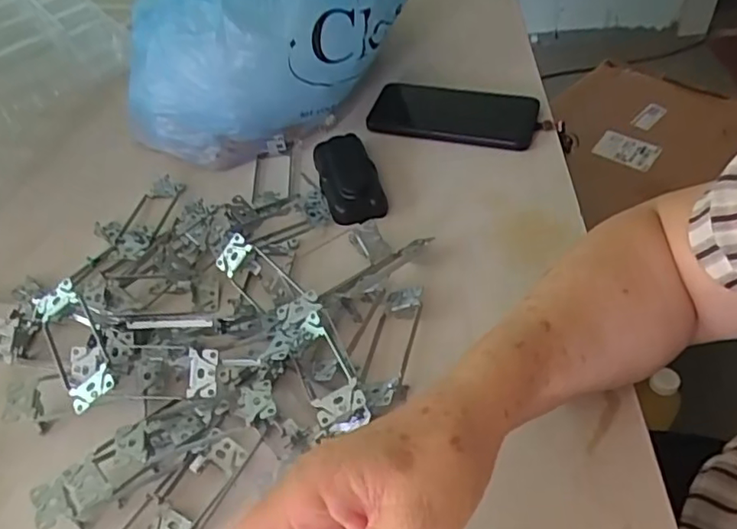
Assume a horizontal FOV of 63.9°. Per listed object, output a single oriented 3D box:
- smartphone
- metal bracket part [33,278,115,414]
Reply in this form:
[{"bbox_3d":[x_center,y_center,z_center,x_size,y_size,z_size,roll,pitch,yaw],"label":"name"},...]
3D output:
[{"bbox_3d":[0.089,-0.158,0.617,0.166,0.011,0.094,11,50,17],"label":"smartphone"},{"bbox_3d":[-0.214,0.055,0.430,0.038,0.014,0.112,-44,59,3],"label":"metal bracket part"}]

